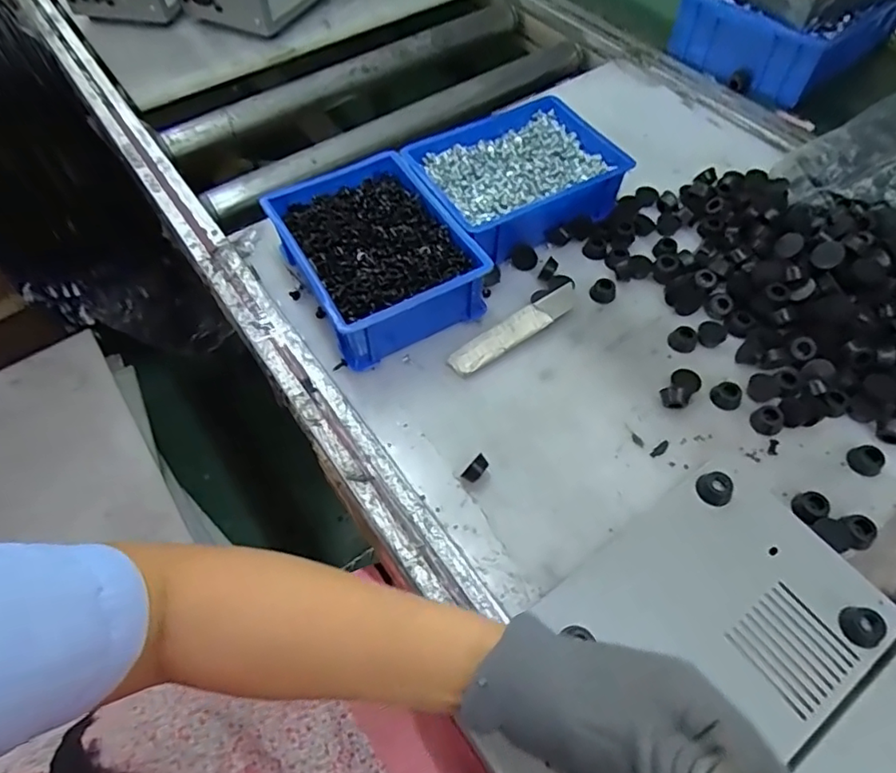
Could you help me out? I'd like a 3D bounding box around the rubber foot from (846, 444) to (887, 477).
[{"bbox_3d":[0.326,0.057,0.439,0.020,0.012,0.024,-17,58,-8],"label":"rubber foot"}]

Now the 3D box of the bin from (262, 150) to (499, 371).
[{"bbox_3d":[-0.068,-0.126,0.538,0.143,0.066,0.192,-26,60,-13],"label":"bin"}]

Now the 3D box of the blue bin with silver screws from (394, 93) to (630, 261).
[{"bbox_3d":[0.069,-0.220,0.596,0.190,0.062,0.159,-26,60,-13],"label":"blue bin with silver screws"}]

